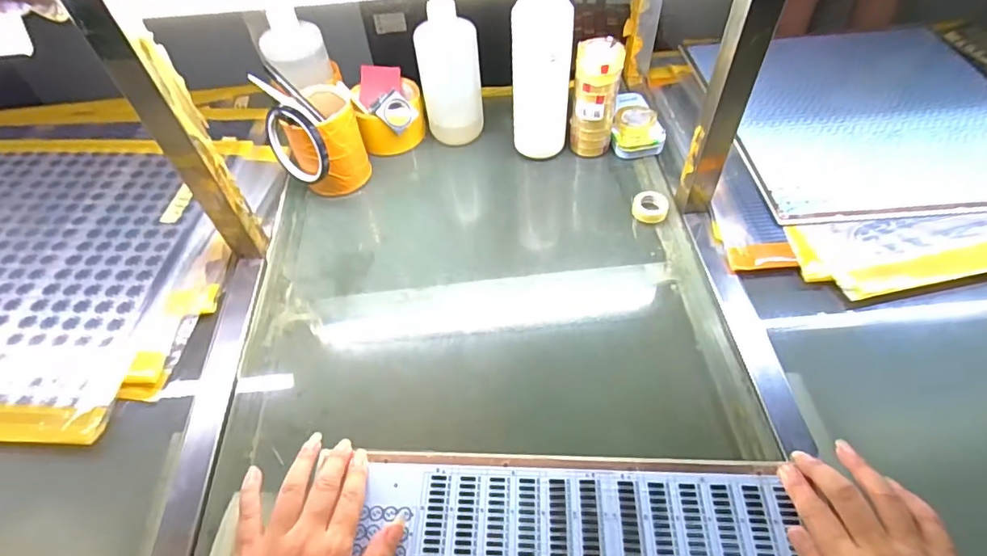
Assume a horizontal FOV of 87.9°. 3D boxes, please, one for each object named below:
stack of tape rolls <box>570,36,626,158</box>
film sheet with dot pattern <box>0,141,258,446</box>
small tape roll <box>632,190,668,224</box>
[{"bbox_3d":[0.118,-0.206,0.596,0.050,0.128,0.043,5,52,7],"label":"stack of tape rolls"},{"bbox_3d":[-0.545,-0.021,0.580,0.427,0.015,0.402,2,54,4],"label":"film sheet with dot pattern"},{"bbox_3d":[0.181,-0.083,0.589,0.039,0.014,0.037,-2,52,2],"label":"small tape roll"}]

